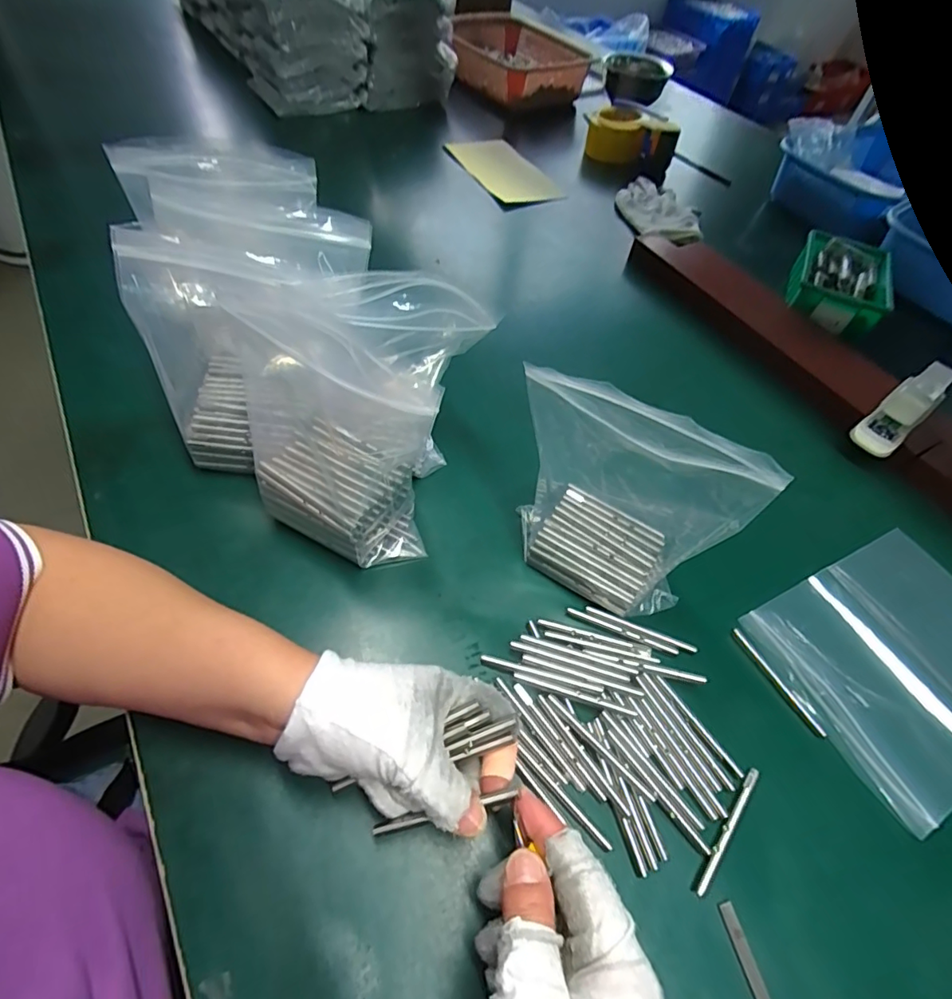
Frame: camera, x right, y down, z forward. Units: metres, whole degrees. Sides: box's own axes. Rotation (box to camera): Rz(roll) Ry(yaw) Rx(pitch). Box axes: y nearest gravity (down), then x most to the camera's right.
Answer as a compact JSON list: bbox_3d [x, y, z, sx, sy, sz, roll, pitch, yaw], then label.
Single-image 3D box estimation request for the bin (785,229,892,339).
[{"bbox_3d":[0.424,-0.255,0.595,0.104,0.049,0.131,28,56,13],"label":"bin"}]

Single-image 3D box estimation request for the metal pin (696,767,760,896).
[{"bbox_3d":[0.143,0.185,0.287,0.005,0.004,0.077,37,60,19],"label":"metal pin"}]

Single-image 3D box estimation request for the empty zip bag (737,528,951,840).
[{"bbox_3d":[0.314,0.109,0.363,0.206,0.004,0.149,-21,59,-20],"label":"empty zip bag"}]

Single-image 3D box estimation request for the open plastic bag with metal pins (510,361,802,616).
[{"bbox_3d":[0.087,-0.003,0.324,0.142,0.149,0.072,33,57,16],"label":"open plastic bag with metal pins"}]

